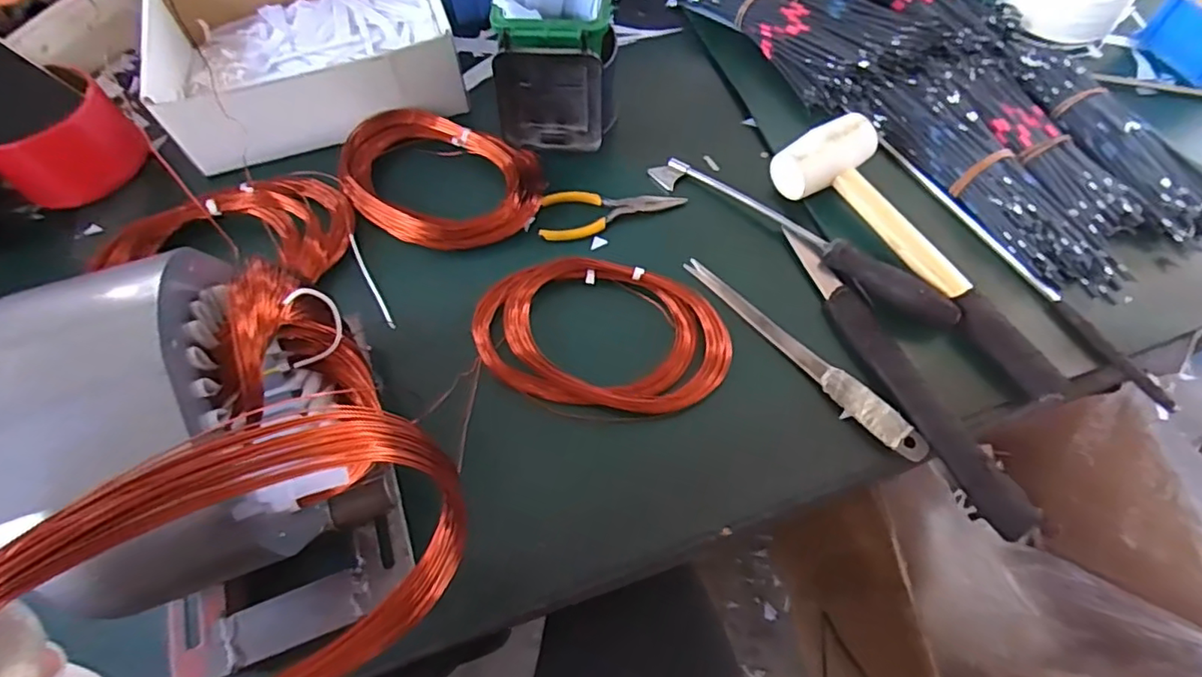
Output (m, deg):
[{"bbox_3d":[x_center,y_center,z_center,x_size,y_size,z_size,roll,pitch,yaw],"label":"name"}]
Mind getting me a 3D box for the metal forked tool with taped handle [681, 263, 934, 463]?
[{"bbox_3d":[0.141,0.009,0.430,0.210,0.010,0.027,42,70,18],"label":"metal forked tool with taped handle"}]

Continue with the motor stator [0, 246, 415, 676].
[{"bbox_3d":[-0.185,0.063,0.290,0.127,0.176,0.169,-9,64,-5],"label":"motor stator"}]

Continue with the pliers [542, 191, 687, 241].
[{"bbox_3d":[0.010,-0.104,0.494,0.118,0.013,0.044,-4,63,-2],"label":"pliers"}]

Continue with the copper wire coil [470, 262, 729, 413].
[{"bbox_3d":[0.000,-0.009,0.435,0.184,0.019,0.111,6,63,3],"label":"copper wire coil"}]

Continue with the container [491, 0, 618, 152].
[{"bbox_3d":[-0.035,-0.209,0.480,0.096,0.116,0.080,1,63,0],"label":"container"}]

